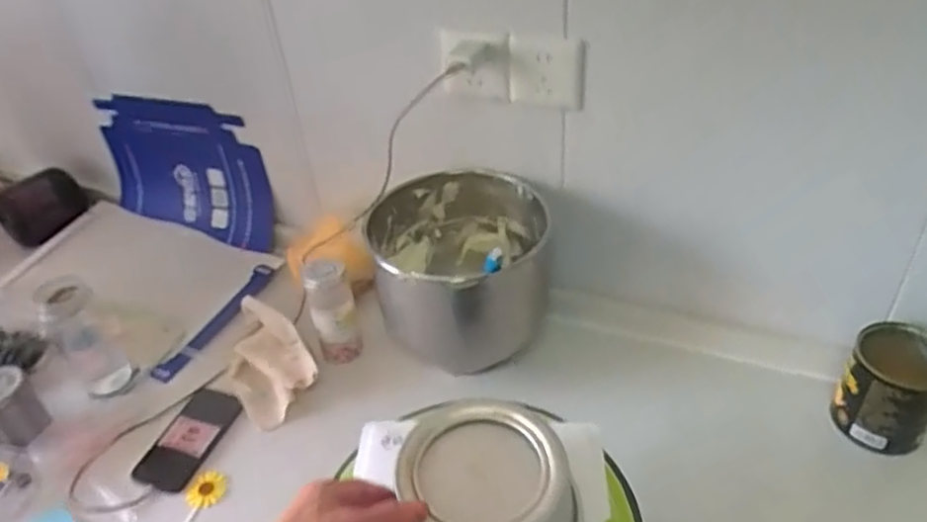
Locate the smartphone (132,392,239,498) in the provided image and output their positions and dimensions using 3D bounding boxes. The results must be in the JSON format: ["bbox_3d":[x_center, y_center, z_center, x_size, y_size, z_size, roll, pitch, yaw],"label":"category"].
[{"bbox_3d":[-0.343,0.222,0.887,0.082,0.007,0.145,14,42,22],"label":"smartphone"}]

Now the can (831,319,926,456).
[{"bbox_3d":[0.488,0.141,0.803,0.095,0.107,0.100,-3,39,3],"label":"can"}]

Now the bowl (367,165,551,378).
[{"bbox_3d":[-0.009,0.018,0.924,0.217,0.194,0.217,-3,39,3],"label":"bowl"}]

